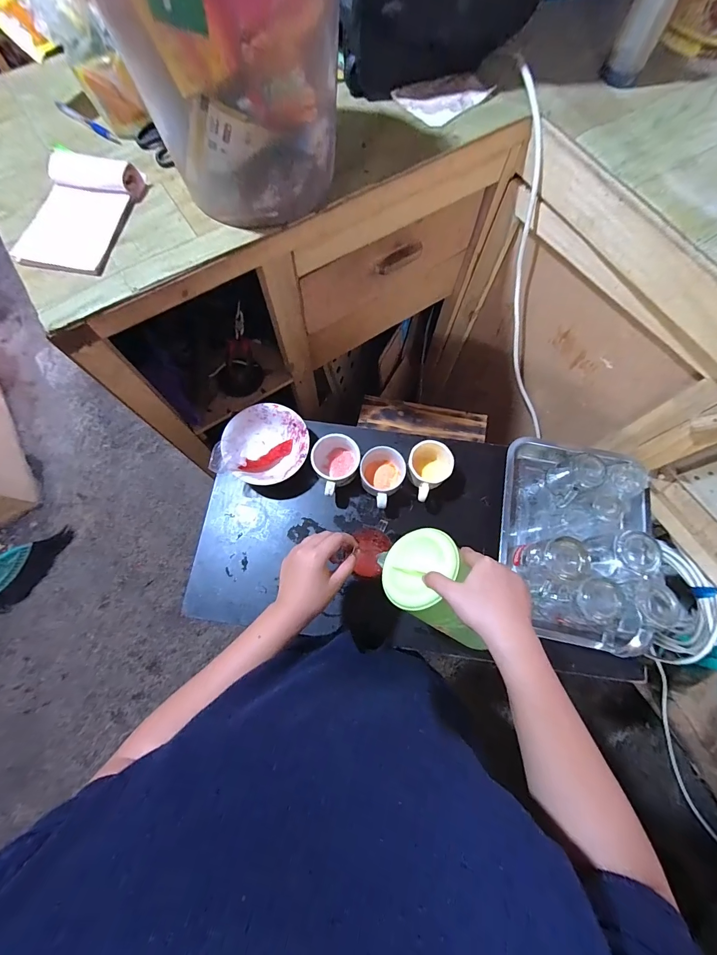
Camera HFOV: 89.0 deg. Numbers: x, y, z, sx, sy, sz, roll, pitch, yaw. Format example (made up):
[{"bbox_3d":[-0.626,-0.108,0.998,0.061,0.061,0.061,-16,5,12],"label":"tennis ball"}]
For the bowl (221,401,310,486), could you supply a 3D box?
[{"bbox_3d":[-0.170,-0.058,0.686,0.151,0.064,0.149,0,74,0],"label":"bowl"}]

